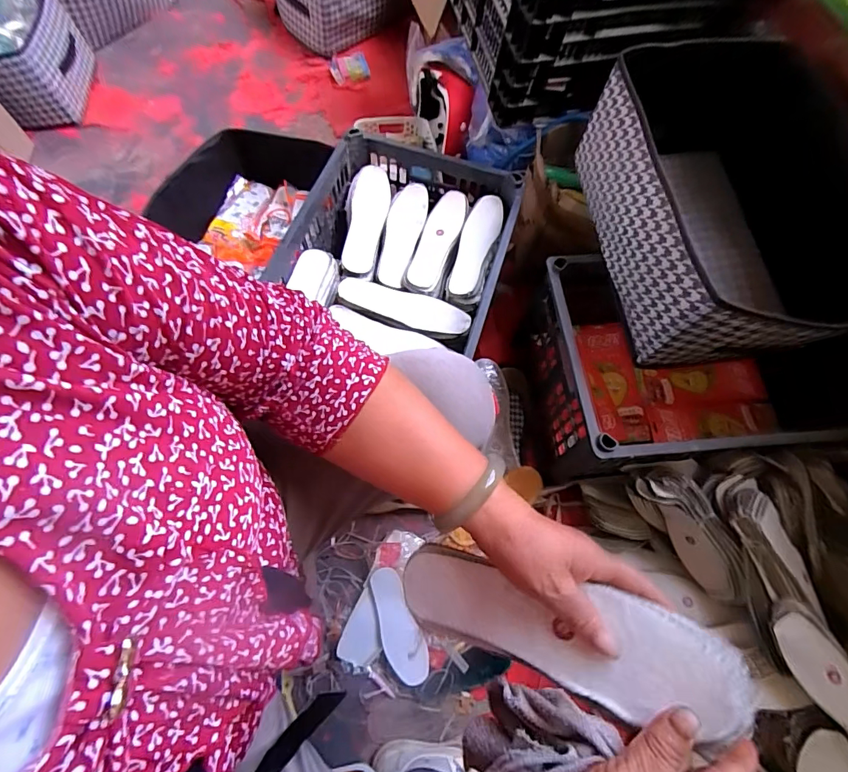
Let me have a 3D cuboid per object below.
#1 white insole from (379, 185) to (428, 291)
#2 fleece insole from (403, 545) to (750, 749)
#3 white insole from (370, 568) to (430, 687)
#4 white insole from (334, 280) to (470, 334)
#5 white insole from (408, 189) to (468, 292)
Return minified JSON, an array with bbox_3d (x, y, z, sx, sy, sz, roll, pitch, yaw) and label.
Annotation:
[{"bbox_3d":[-0.042,-0.279,0.809,0.063,0.015,0.225,11,66,4],"label":"white insole"},{"bbox_3d":[0.090,0.175,0.320,0.232,0.032,0.066,3,62,32],"label":"fleece insole"},{"bbox_3d":[-0.044,0.388,0.717,0.062,0.016,0.171,-23,68,-11],"label":"white insole"},{"bbox_3d":[-0.034,-0.139,0.754,0.226,0.014,0.065,19,66,7],"label":"white insole"},{"bbox_3d":[0.026,-0.266,0.798,0.062,0.013,0.219,18,66,7],"label":"white insole"}]

